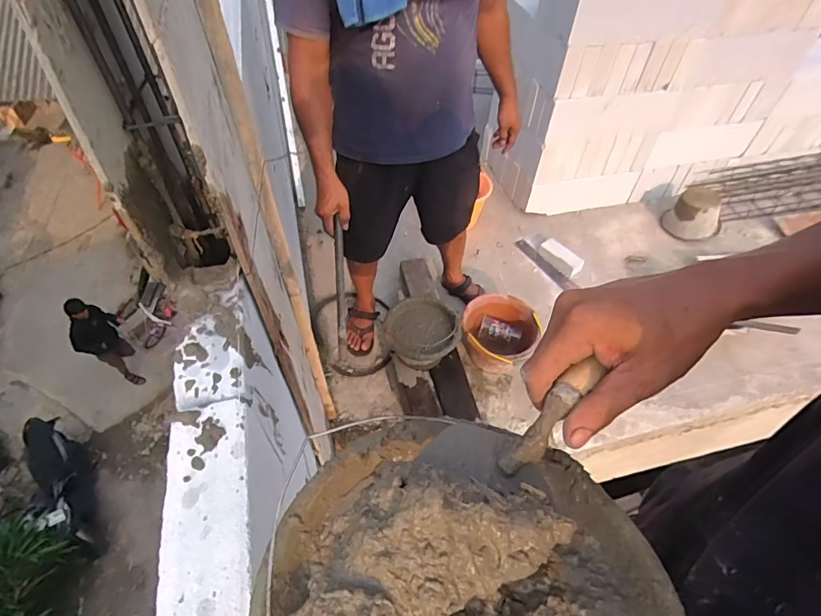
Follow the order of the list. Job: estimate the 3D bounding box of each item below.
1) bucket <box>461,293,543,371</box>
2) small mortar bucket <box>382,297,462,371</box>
[{"bbox_3d":[0.329,0.106,1.693,0.259,0.201,0.288,26,54,18],"label":"bucket"},{"bbox_3d":[0.037,0.094,1.580,0.251,0.144,0.253,1,50,-2],"label":"small mortar bucket"}]

